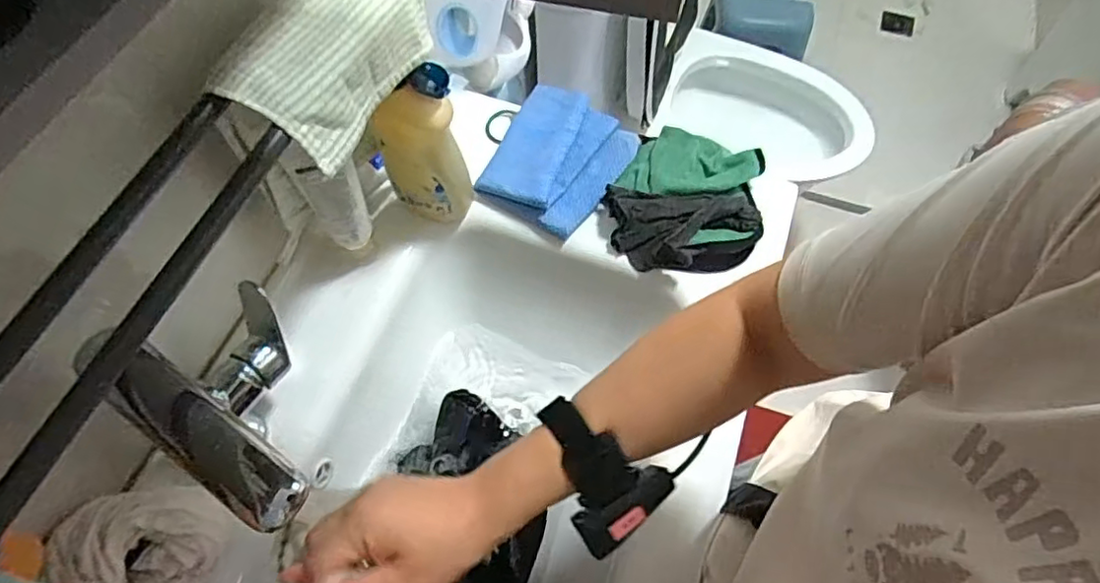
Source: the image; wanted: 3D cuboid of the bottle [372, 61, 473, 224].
[{"bbox_3d":[-0.121,-0.131,0.593,0.078,0.172,0.050,-15,65,-8],"label":"bottle"}]

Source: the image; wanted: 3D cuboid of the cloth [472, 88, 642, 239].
[{"bbox_3d":[0.008,-0.151,0.693,0.140,0.025,0.160,28,66,13],"label":"cloth"}]

